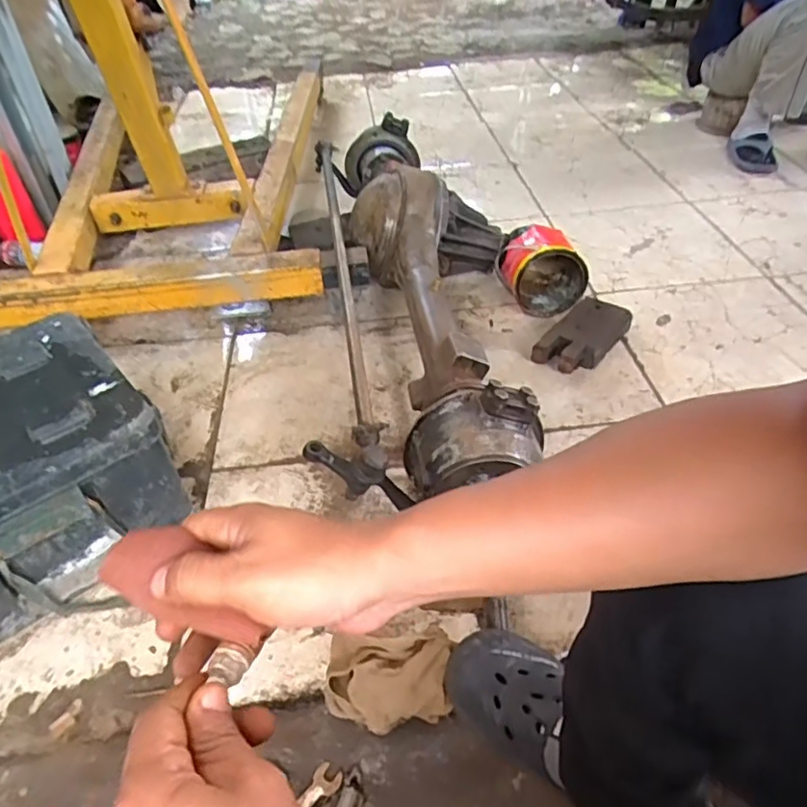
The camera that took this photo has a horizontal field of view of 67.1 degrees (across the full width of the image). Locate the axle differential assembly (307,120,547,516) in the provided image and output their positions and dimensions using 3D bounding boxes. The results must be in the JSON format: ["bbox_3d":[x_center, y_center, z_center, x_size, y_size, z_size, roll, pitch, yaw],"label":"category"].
[{"bbox_3d":[0.028,-0.217,1.198,0.380,0.250,1.040,-5,42,-2],"label":"axle differential assembly"}]

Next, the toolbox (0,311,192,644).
[{"bbox_3d":[-0.560,0.098,0.889,0.351,0.235,0.332,-31,49,-28],"label":"toolbox"}]

